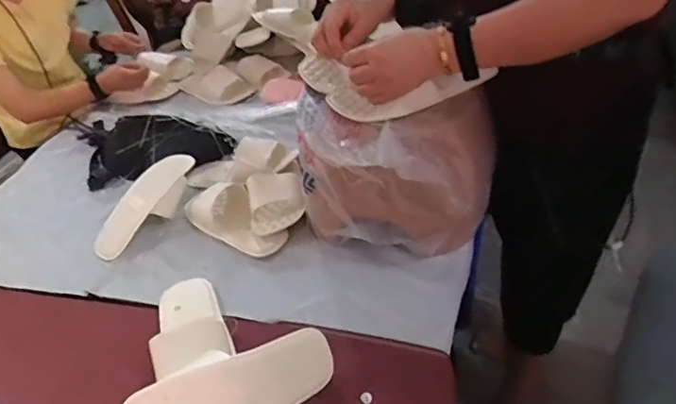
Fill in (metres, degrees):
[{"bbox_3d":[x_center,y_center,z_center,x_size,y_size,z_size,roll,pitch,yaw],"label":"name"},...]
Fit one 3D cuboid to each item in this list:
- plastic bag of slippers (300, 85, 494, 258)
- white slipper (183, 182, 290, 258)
[{"bbox_3d":[0.087,-0.022,0.780,0.278,0.230,0.160,-3,40,7],"label":"plastic bag of slippers"},{"bbox_3d":[-0.179,0.024,0.913,0.207,0.044,0.094,28,52,36],"label":"white slipper"}]

